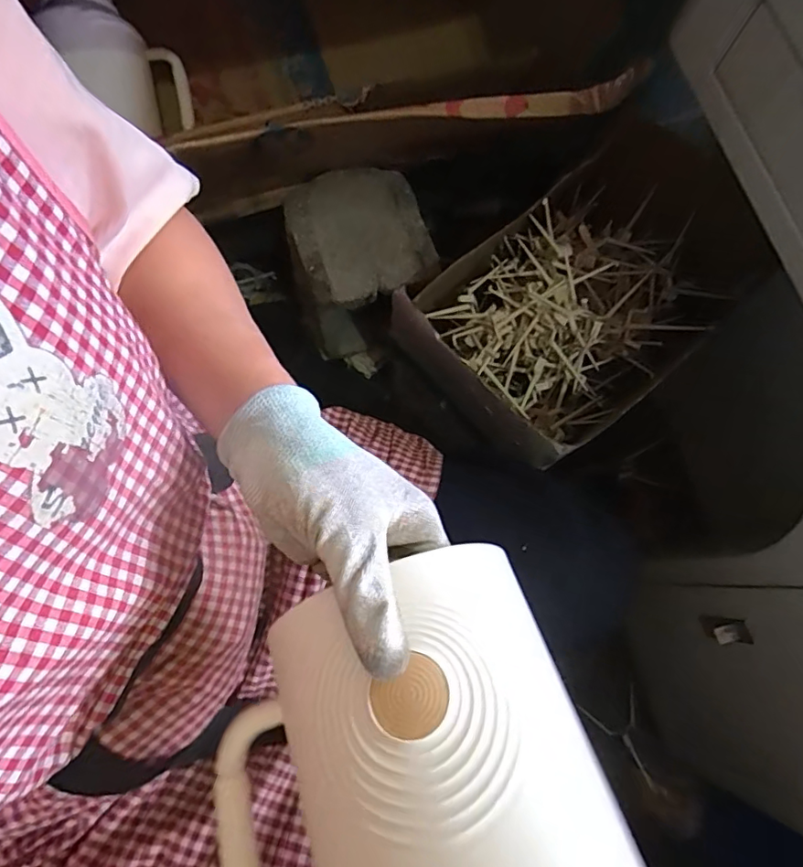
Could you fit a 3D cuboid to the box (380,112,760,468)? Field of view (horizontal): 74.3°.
[{"bbox_3d":[0.210,-0.176,0.672,0.401,0.200,0.282,-41,79,-12],"label":"box"}]

